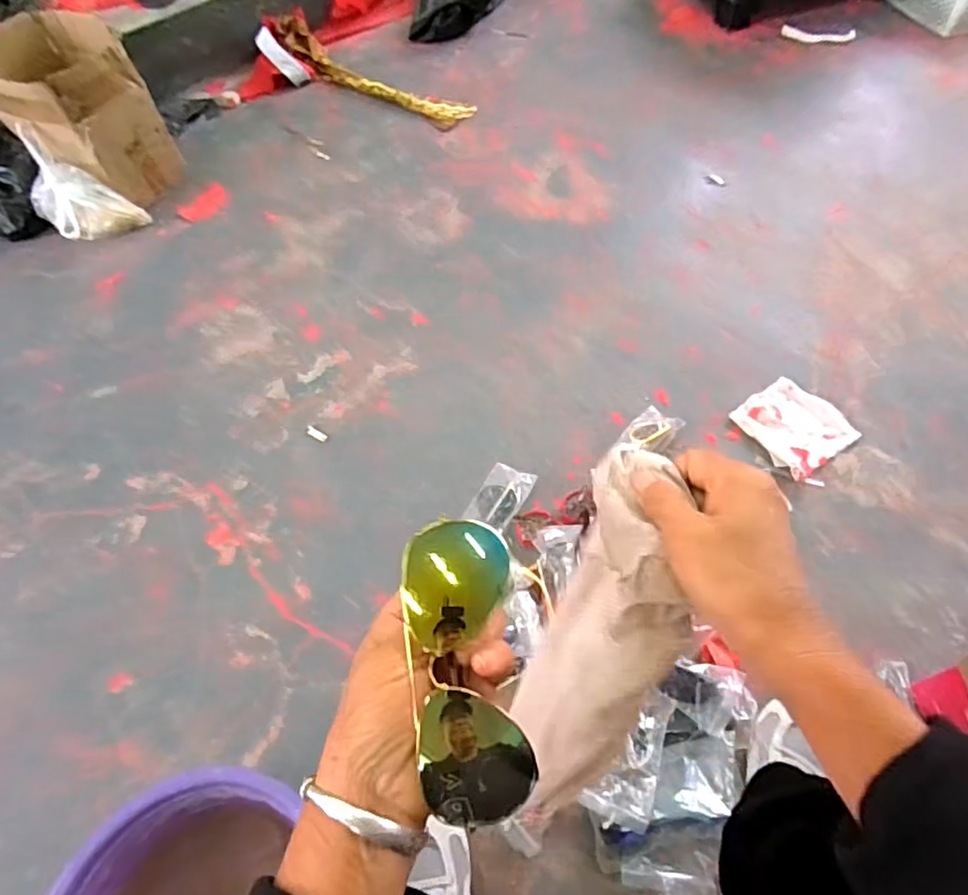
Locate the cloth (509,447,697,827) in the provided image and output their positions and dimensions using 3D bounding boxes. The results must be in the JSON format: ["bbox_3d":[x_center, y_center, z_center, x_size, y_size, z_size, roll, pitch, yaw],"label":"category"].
[{"bbox_3d":[0.075,0.114,0.365,0.076,0.218,0.081,18,28,16],"label":"cloth"}]

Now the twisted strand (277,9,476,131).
[{"bbox_3d":[-0.325,-1.025,1.617,0.734,0.056,0.135,38,67,25],"label":"twisted strand"}]

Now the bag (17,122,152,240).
[{"bbox_3d":[-0.918,-0.580,1.328,0.254,0.137,0.164,35,66,24],"label":"bag"}]

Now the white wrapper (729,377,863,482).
[{"bbox_3d":[0.470,-0.037,0.914,0.137,0.022,0.146,-32,60,-15],"label":"white wrapper"}]

